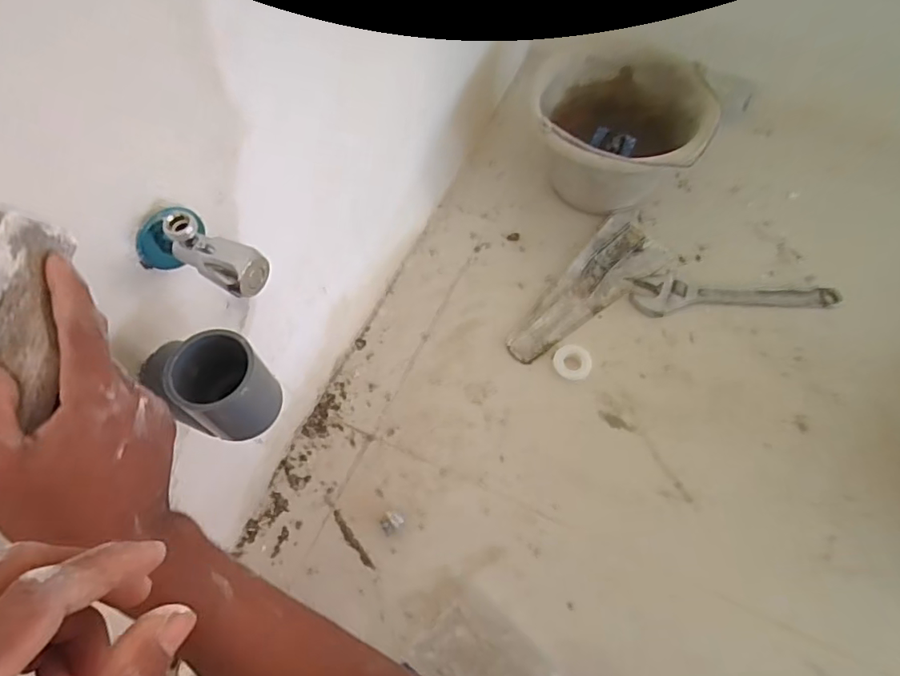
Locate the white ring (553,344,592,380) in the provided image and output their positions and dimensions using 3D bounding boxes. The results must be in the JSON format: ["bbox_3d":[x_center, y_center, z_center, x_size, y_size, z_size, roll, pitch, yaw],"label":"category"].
[{"bbox_3d":[0.166,0.033,0.733,0.048,0.018,0.050,-2,63,3],"label":"white ring"}]

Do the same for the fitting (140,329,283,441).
[{"bbox_3d":[-0.153,0.034,0.366,0.058,0.075,0.058,-1,62,1],"label":"fitting"}]

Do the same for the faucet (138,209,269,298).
[{"bbox_3d":[-0.167,-0.058,0.363,0.082,0.043,0.045,27,66,15],"label":"faucet"}]

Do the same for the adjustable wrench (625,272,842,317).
[{"bbox_3d":[0.413,-0.068,0.792,0.289,0.015,0.062,-2,63,3],"label":"adjustable wrench"}]

